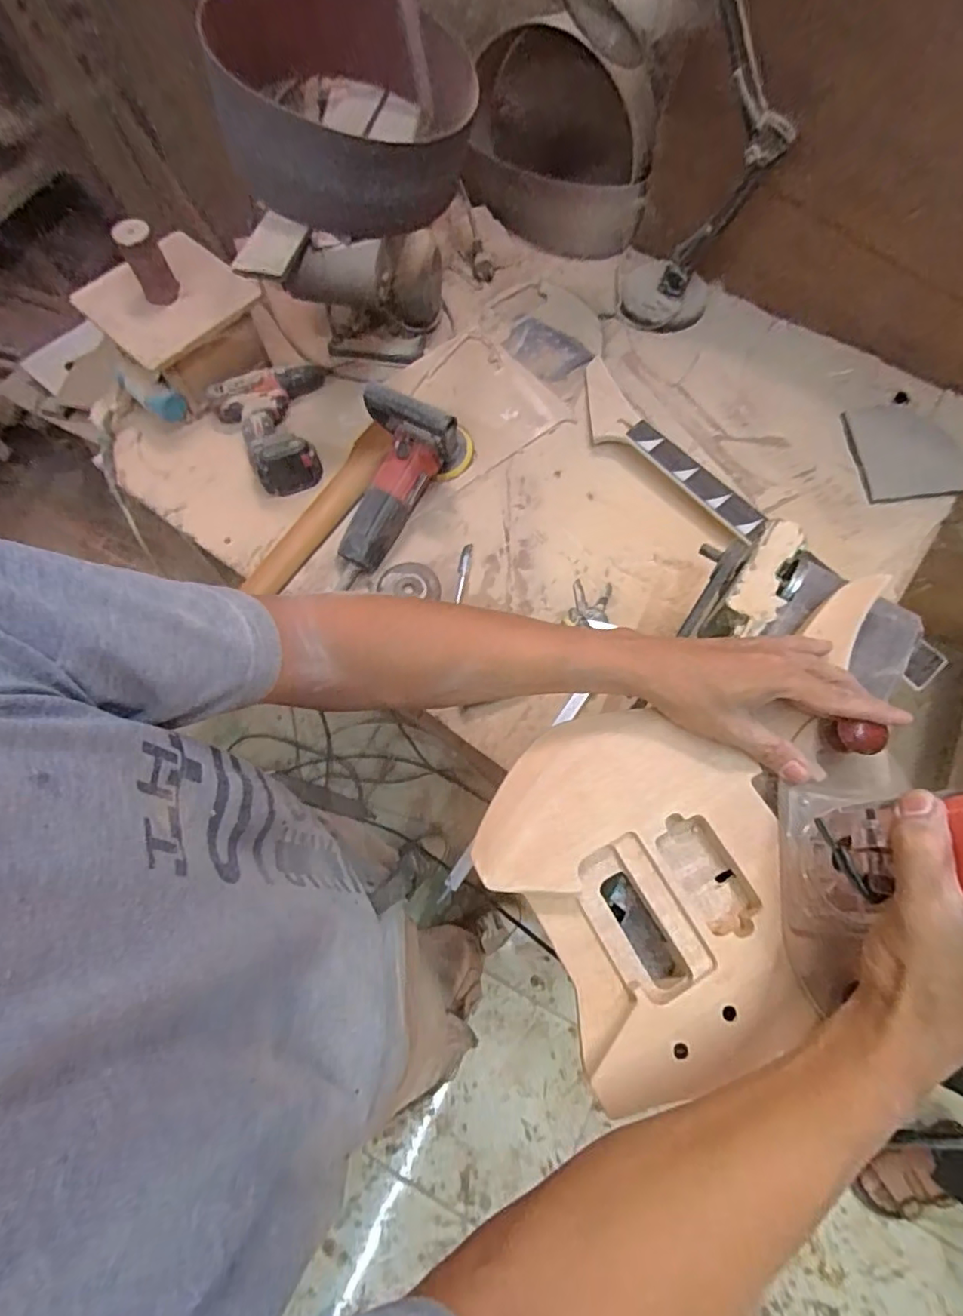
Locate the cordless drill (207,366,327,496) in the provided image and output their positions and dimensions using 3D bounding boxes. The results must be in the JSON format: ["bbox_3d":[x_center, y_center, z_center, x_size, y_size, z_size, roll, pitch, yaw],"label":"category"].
[{"bbox_3d":[-0.302,-0.353,0.868,0.176,0.069,0.202,-23,71,-8],"label":"cordless drill"}]

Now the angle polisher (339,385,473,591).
[{"bbox_3d":[-0.108,-0.256,0.782,0.119,0.152,0.256,21,71,8],"label":"angle polisher"}]

